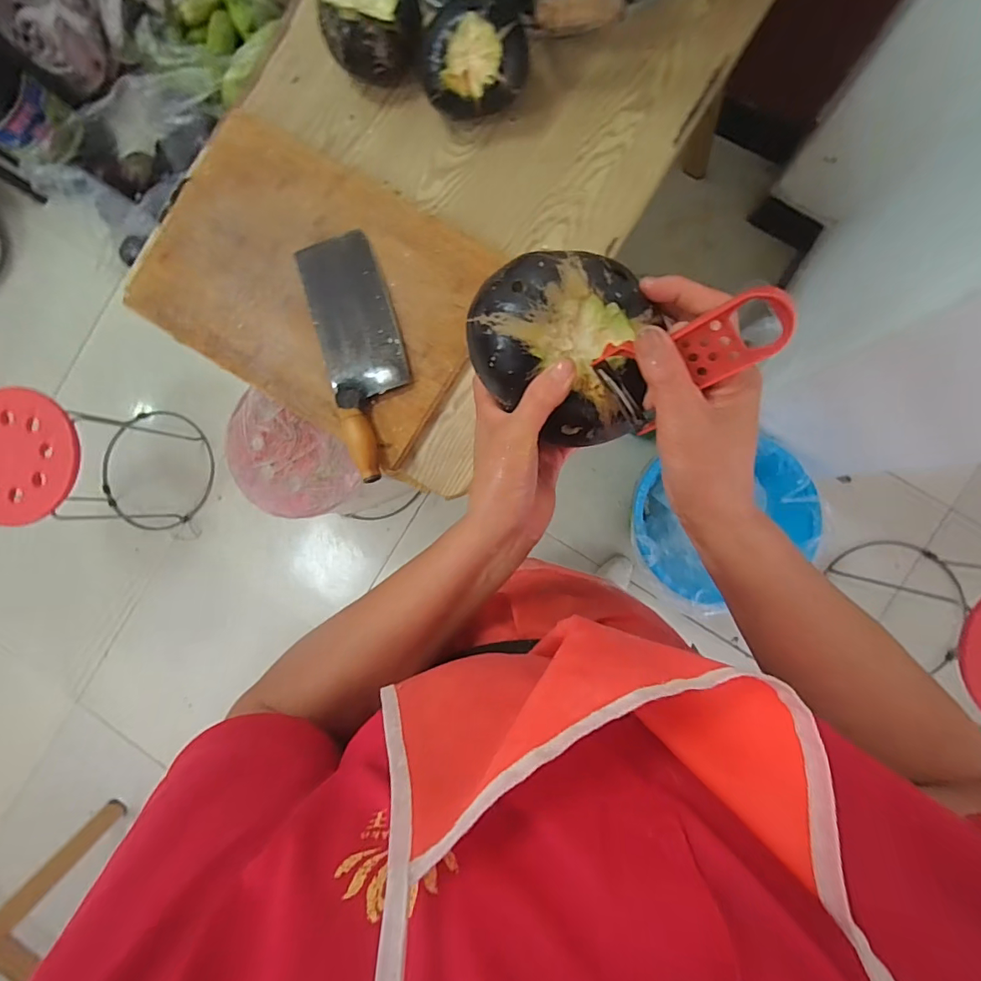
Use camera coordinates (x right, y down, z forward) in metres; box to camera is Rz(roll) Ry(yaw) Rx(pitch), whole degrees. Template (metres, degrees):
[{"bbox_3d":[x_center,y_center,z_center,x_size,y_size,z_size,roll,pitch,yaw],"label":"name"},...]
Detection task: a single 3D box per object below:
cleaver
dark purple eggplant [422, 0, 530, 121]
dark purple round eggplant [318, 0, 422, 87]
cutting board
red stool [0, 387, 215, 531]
[{"bbox_3d":[-0.167,-0.181,0.618,0.103,0.032,0.321,-16,87,5],"label":"cleaver"},{"bbox_3d":[-0.024,-0.533,0.593,0.135,0.095,0.096,-18,86,5],"label":"dark purple eggplant"},{"bbox_3d":[-0.154,-0.614,0.628,0.128,0.080,0.137,0,88,5],"label":"dark purple round eggplant"},{"bbox_3d":[-0.239,-0.283,0.651,0.468,0.026,0.315,32,91,6],"label":"cutting board"},{"bbox_3d":[-1.036,-0.068,1.260,0.309,0.436,0.297,5,88,6],"label":"red stool"}]

